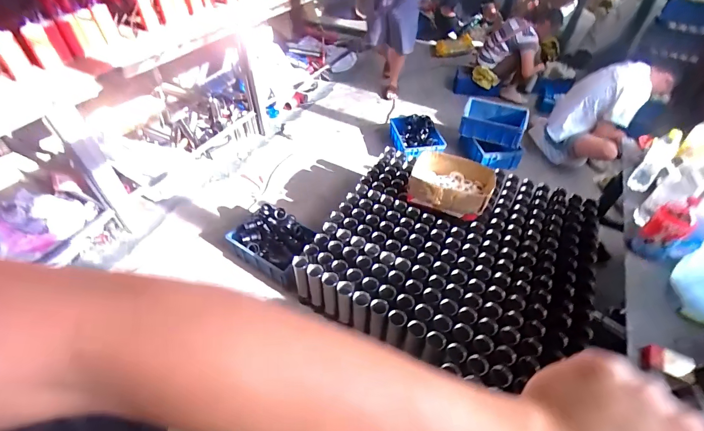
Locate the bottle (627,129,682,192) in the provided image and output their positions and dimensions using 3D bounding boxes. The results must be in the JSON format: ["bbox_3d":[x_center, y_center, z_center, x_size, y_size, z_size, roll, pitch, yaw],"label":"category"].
[{"bbox_3d":[1.097,-0.191,1.246,0.050,0.270,0.075,-32,55,-27],"label":"bottle"}]

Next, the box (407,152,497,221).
[{"bbox_3d":[0.470,-0.134,1.653,0.382,0.160,0.291,22,50,19],"label":"box"}]

